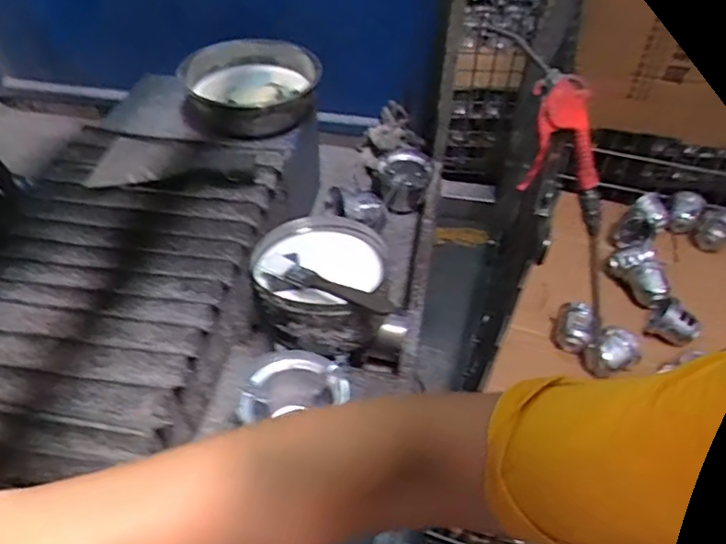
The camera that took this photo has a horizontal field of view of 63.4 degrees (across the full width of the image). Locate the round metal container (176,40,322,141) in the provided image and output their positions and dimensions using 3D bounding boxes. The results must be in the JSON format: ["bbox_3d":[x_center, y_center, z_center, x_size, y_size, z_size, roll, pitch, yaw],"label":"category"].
[{"bbox_3d":[-0.158,-0.262,0.821,0.164,0.061,0.153,1,45,-1],"label":"round metal container"}]

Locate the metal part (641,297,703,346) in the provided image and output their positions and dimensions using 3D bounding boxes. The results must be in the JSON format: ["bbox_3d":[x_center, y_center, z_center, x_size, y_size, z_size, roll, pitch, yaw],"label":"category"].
[{"bbox_3d":[0.647,0.105,1.219,0.095,0.083,0.075,30,51,24],"label":"metal part"}]

